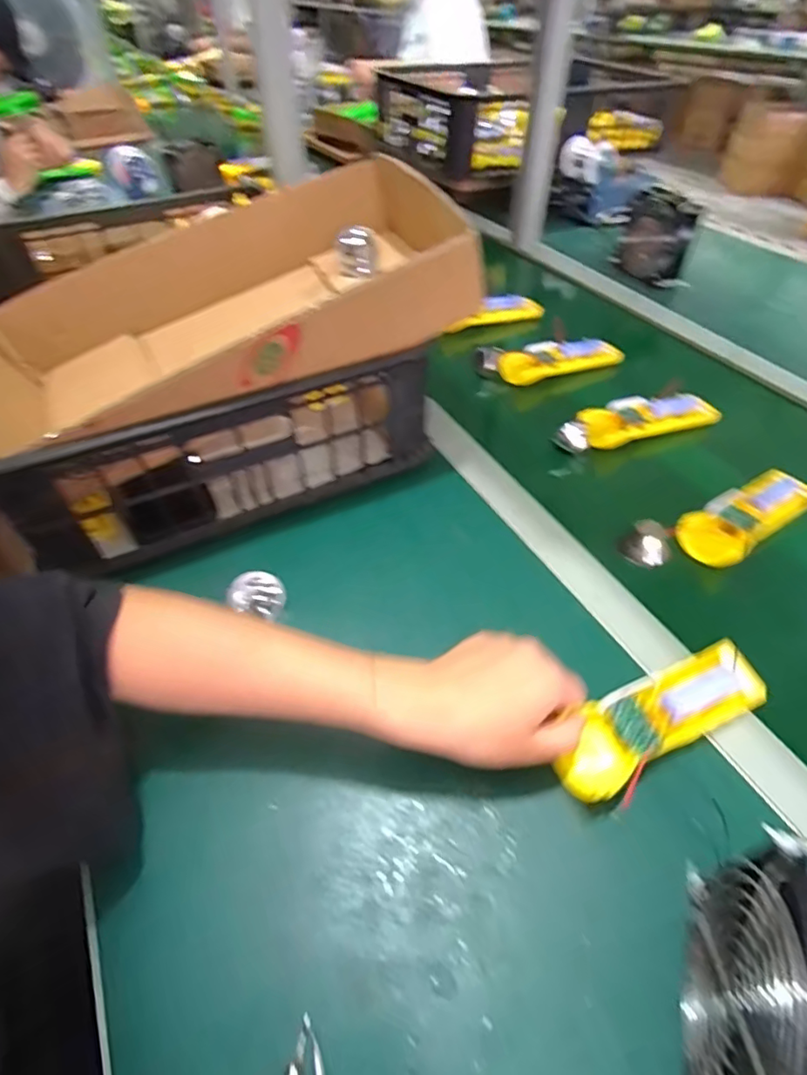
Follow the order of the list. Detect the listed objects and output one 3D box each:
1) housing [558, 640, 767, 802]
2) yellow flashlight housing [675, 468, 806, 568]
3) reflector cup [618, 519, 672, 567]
[{"bbox_3d":[0.176,0.121,0.369,0.163,0.027,0.047,-22,49,-18],"label":"housing"},{"bbox_3d":[0.330,-0.024,0.516,0.169,0.023,0.054,-27,52,-22],"label":"yellow flashlight housing"},{"bbox_3d":[0.226,0.006,0.501,0.043,0.029,0.030,24,52,22],"label":"reflector cup"}]

